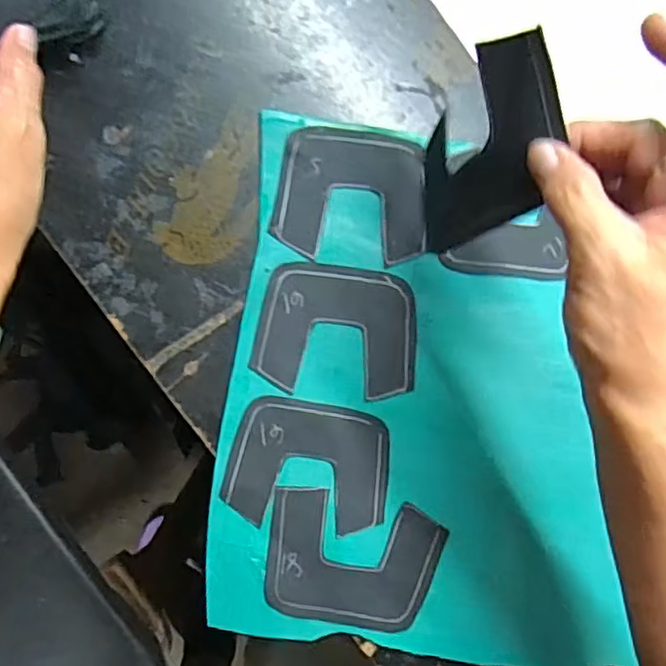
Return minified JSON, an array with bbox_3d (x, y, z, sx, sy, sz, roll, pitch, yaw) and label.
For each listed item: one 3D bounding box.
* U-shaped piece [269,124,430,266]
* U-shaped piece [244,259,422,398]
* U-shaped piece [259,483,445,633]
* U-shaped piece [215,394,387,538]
[{"bbox_3d":[0.013,-0.085,0.408,0.093,0.004,0.076,4,89,-8],"label":"U-shaped piece"},{"bbox_3d":[0.004,-0.002,0.407,0.097,0.004,0.076,6,89,-8],"label":"U-shaped piece"},{"bbox_3d":[0.013,0.141,0.408,0.105,0.004,0.077,10,88,-8],"label":"U-shaped piece"},{"bbox_3d":[-0.014,0.081,0.407,0.097,0.004,0.075,9,88,-8],"label":"U-shaped piece"}]

